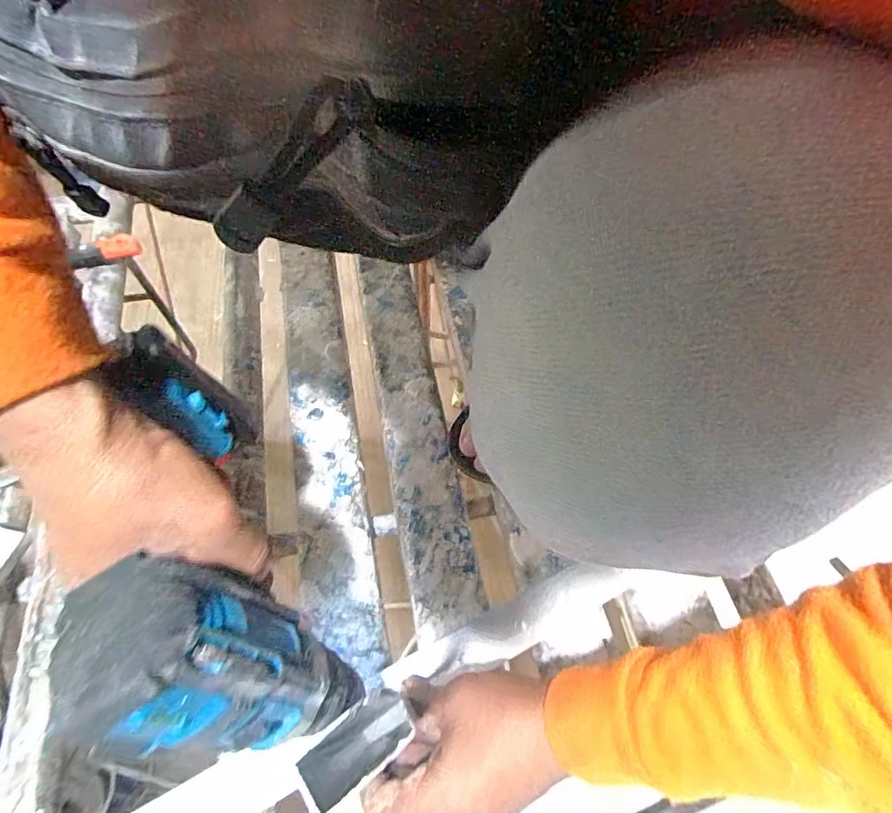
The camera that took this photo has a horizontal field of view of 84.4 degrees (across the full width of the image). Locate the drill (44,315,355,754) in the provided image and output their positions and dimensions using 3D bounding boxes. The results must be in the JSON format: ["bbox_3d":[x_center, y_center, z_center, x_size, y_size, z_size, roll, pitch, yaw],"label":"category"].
[{"bbox_3d":[-0.118,0.061,0.246,0.073,0.112,0.204,-21,48,-14],"label":"drill"}]

